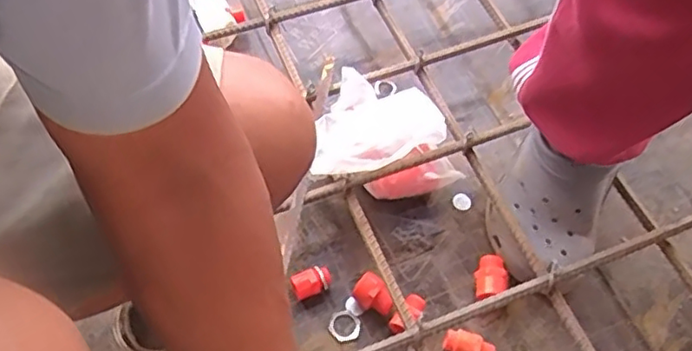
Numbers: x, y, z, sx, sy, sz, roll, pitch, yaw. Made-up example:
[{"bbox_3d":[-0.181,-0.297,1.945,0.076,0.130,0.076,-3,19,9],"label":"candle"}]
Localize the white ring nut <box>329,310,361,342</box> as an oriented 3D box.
[{"bbox_3d":[-0.002,0.159,0.672,0.032,0.006,0.034,2,59,-3],"label":"white ring nut"}]

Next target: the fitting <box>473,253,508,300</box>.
[{"bbox_3d":[0.157,0.112,0.697,0.033,0.031,0.050,0,59,-4],"label":"fitting"}]

